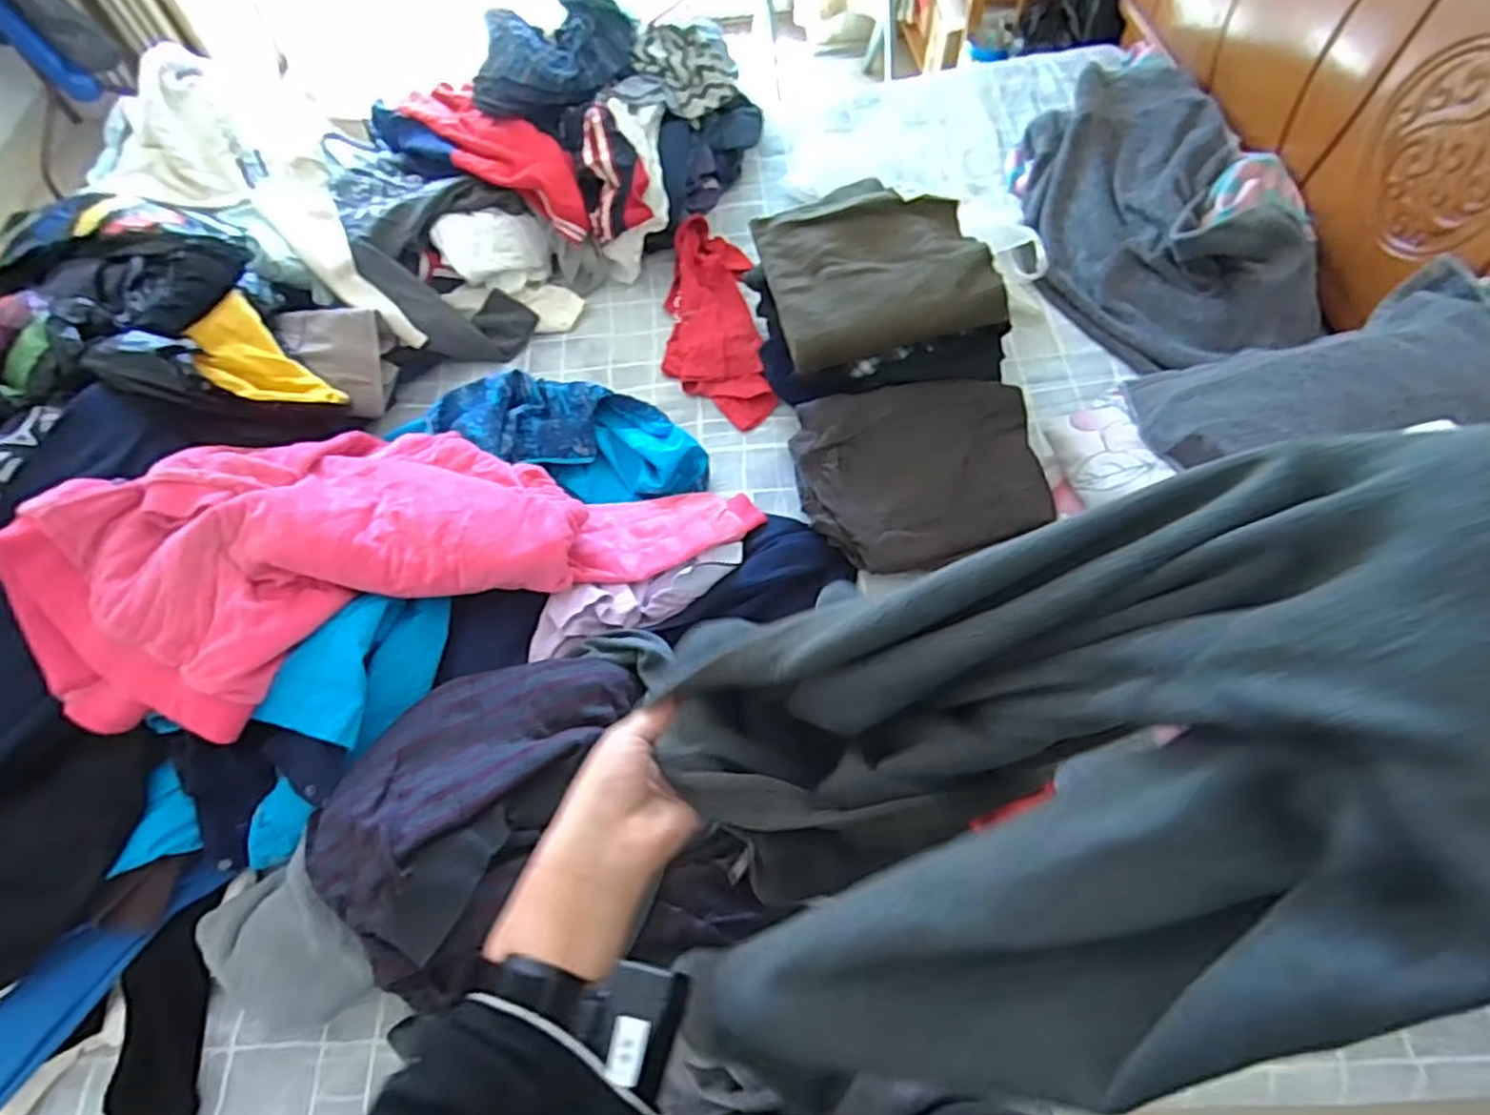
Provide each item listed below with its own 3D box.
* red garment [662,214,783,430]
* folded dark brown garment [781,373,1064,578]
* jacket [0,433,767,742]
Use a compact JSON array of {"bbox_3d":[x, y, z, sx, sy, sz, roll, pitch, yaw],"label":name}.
[{"bbox_3d":[-0.057,-0.399,1.244,0.166,0.077,0.411,-7,61,-1],"label":"red garment"},{"bbox_3d":[0.253,-0.119,1.039,0.343,0.069,0.267,-13,61,-4],"label":"folded dark brown garment"},{"bbox_3d":[-0.374,-0.040,0.907,0.778,0.127,0.376,-9,58,-26],"label":"jacket"}]

